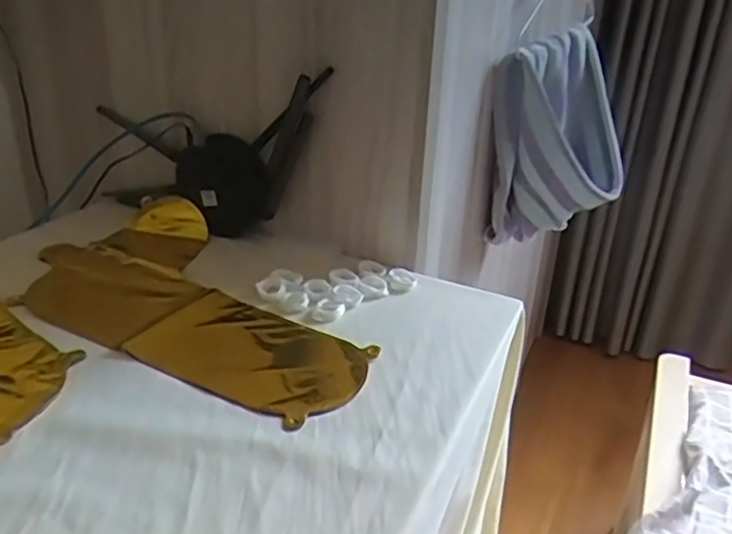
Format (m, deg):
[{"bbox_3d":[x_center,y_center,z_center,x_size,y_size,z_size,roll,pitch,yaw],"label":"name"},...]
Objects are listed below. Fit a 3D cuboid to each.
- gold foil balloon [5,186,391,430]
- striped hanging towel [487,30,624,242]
[{"bbox_3d":[-0.156,0.029,0.646,0.396,0.032,0.217,17,37,28],"label":"gold foil balloon"},{"bbox_3d":[0.265,-0.159,0.900,0.171,0.270,0.163,12,27,17],"label":"striped hanging towel"}]

